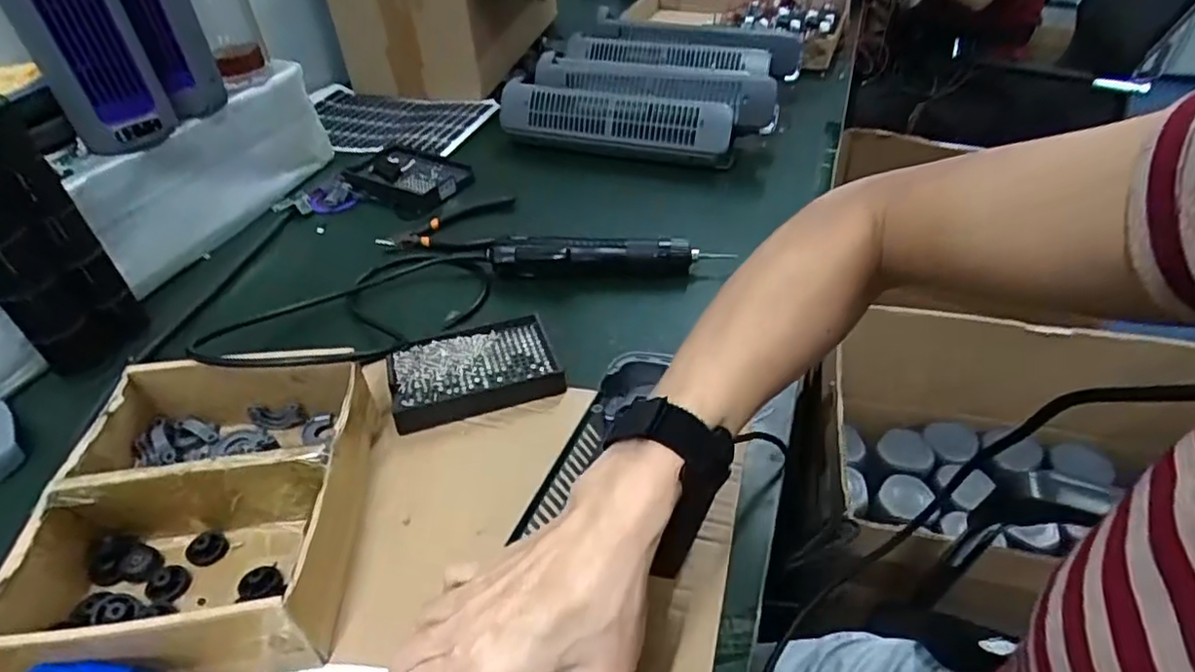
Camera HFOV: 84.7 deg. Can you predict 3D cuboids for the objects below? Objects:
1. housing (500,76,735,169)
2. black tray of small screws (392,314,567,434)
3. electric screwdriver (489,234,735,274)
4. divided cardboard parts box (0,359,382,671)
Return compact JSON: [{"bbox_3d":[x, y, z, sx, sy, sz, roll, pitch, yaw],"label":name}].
[{"bbox_3d":[0.018,-0.267,0.821,0.298,0.061,0.045,11,43,16],"label":"housing"},{"bbox_3d":[-0.102,0.027,0.542,0.130,0.026,0.093,-13,42,-10],"label":"black tray of small screws"},{"bbox_3d":[0.010,-0.075,0.648,0.230,0.043,0.035,-1,41,3],"label":"electric screwdriver"},{"bbox_3d":[-0.248,0.105,0.421,0.165,0.070,0.202,-5,41,-1],"label":"divided cardboard parts box"}]

